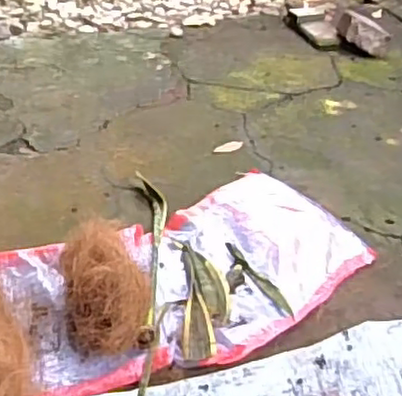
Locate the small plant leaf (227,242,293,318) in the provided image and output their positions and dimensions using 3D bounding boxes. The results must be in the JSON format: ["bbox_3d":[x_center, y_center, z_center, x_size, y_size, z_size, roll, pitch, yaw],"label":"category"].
[{"bbox_3d":[0.087,0.125,1.045,0.024,0.006,0.174,-18,41,-27],"label":"small plant leaf"}]

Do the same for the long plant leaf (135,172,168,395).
[{"bbox_3d":[-0.080,0.099,1.049,0.051,0.033,0.485,3,38,-4],"label":"long plant leaf"}]

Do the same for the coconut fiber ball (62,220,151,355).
[{"bbox_3d":[-0.132,0.120,0.940,0.118,0.112,0.184,-1,39,-9],"label":"coconut fiber ball"}]

